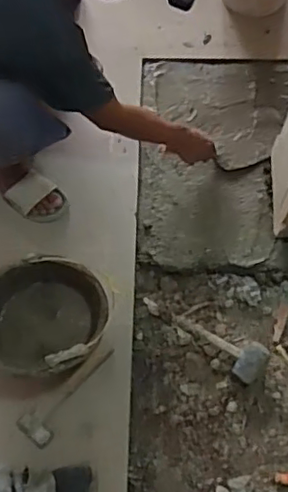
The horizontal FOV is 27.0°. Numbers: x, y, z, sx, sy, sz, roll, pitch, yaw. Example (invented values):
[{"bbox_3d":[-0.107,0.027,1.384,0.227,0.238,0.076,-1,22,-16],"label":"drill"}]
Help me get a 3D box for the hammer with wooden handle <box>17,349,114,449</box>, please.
[{"bbox_3d":[-0.161,0.335,1.340,0.256,0.041,0.080,-43,78,-10],"label":"hammer with wooden handle"}]

